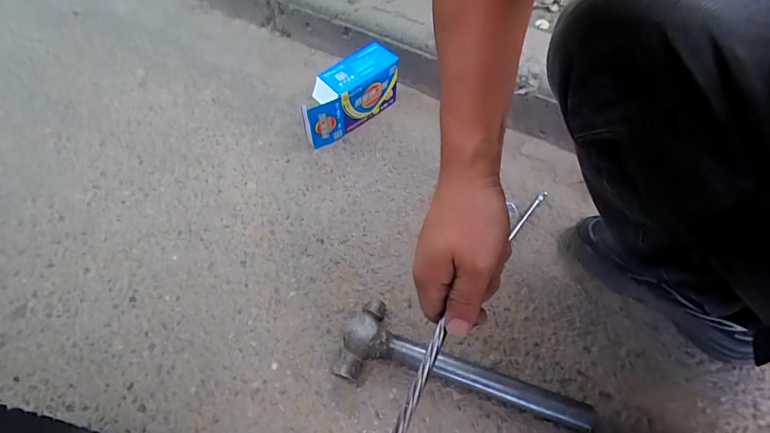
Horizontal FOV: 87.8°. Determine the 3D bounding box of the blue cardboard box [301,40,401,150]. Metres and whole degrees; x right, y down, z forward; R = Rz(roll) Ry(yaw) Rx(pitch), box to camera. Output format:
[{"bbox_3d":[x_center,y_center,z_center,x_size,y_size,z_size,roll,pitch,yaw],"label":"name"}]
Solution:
[{"bbox_3d":[-0.065,-0.218,0.741,0.202,0.117,0.067,-36,63,-20],"label":"blue cardboard box"}]

